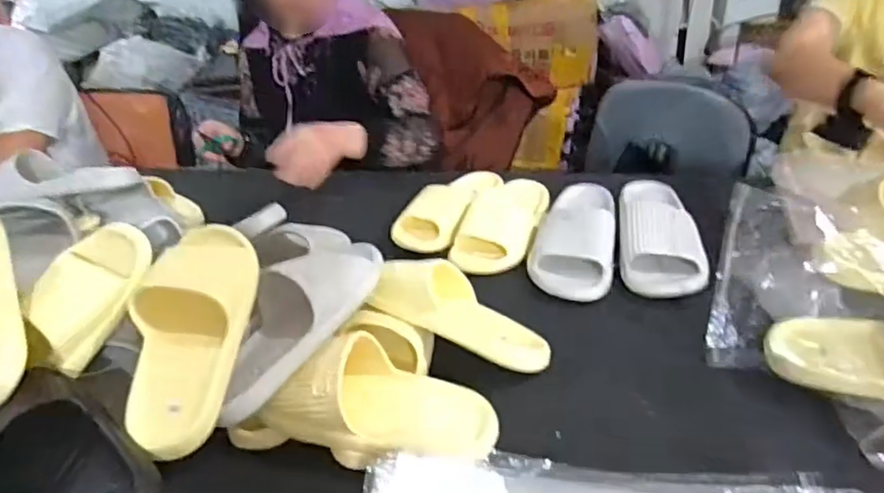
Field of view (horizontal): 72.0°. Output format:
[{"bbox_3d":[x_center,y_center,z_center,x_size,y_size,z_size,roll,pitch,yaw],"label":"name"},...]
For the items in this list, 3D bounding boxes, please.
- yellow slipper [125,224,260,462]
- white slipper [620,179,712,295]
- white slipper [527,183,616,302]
[{"bbox_3d":[-0.253,0.073,0.600,0.106,0.064,0.259,-4,55,3],"label":"yellow slipper"},{"bbox_3d":[0.306,-0.030,0.859,0.110,0.063,0.293,2,34,12],"label":"white slipper"},{"bbox_3d":[0.197,-0.029,0.898,0.112,0.061,0.263,4,34,15],"label":"white slipper"}]

